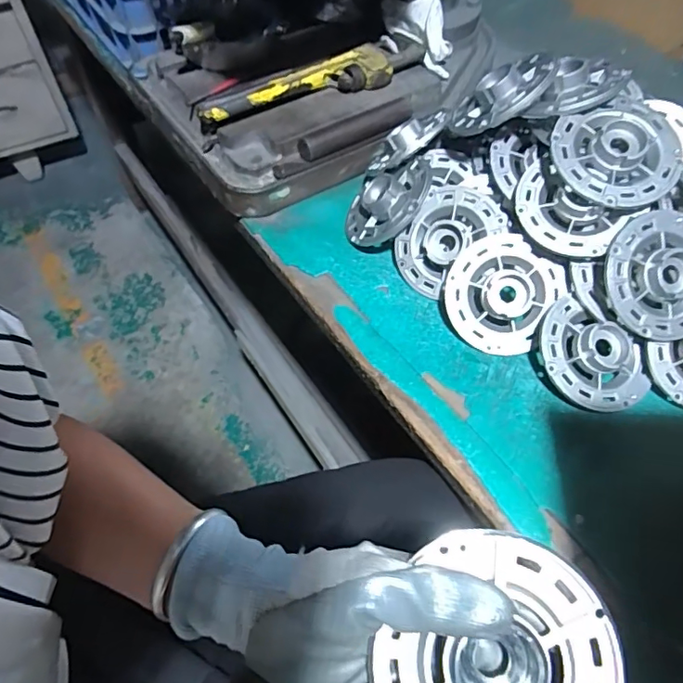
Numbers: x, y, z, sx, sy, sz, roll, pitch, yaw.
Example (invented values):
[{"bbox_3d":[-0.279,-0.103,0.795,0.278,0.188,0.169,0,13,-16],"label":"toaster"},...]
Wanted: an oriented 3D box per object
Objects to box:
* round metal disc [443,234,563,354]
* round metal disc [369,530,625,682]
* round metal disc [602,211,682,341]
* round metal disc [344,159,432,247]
[{"bbox_3d":[0.147,-0.044,0.500,0.096,0.020,0.103,0,93,5],"label":"round metal disc"},{"bbox_3d":[0.068,0.146,0.241,0.100,0.011,0.109,-1,76,3],"label":"round metal disc"},{"bbox_3d":[0.281,-0.058,0.460,0.106,0.029,0.105,0,90,-7],"label":"round metal disc"},{"bbox_3d":[0.044,-0.151,0.569,0.101,0.022,0.095,-26,50,34],"label":"round metal disc"}]

